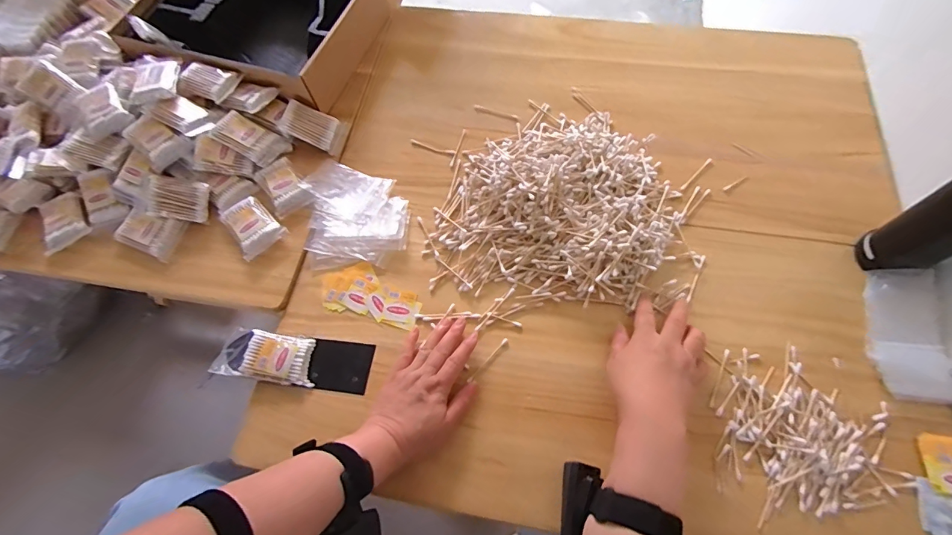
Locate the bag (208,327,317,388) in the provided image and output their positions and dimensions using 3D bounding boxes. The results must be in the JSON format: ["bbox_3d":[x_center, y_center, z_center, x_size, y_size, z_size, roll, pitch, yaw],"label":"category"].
[{"bbox_3d":[-0.255,0.109,0.532,0.115,0.019,0.058,6,66,6],"label":"bag"}]

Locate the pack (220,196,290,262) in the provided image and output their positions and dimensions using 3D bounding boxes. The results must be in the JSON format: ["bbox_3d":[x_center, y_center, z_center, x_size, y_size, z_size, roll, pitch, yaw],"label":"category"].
[{"bbox_3d":[-0.309,-0.057,0.596,0.060,0.016,0.092,-42,70,-15],"label":"pack"}]

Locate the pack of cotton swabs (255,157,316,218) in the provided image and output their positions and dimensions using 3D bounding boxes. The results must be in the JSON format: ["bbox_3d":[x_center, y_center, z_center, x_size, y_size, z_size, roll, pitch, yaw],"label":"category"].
[{"bbox_3d":[-0.275,-0.117,0.616,0.053,0.017,0.088,-35,68,-12],"label":"pack of cotton swabs"}]

